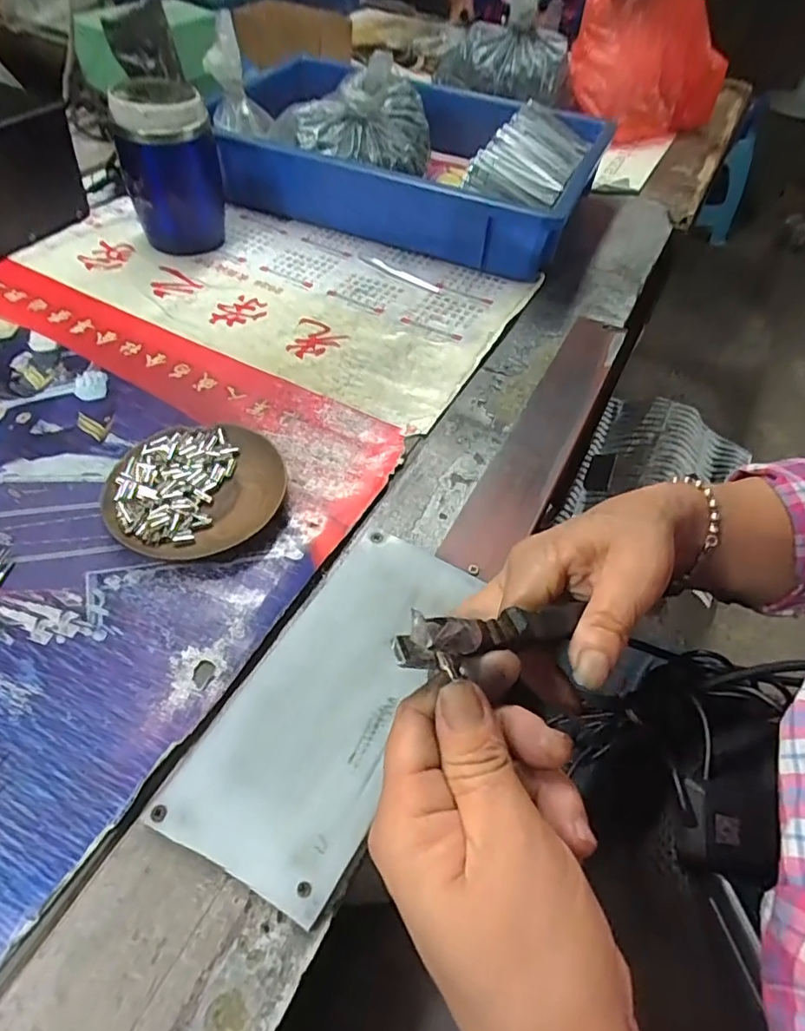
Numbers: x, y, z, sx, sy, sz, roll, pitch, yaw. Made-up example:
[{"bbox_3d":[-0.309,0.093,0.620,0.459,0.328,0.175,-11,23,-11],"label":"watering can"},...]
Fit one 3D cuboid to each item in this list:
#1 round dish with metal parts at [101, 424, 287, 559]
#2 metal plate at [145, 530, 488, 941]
[{"bbox_3d":[-0.140,-0.018,0.390,0.115,0.017,0.101,-25,59,-22],"label":"round dish with metal parts"},{"bbox_3d":[-0.035,0.092,0.315,0.093,0.005,0.197,22,54,15],"label":"metal plate"}]

